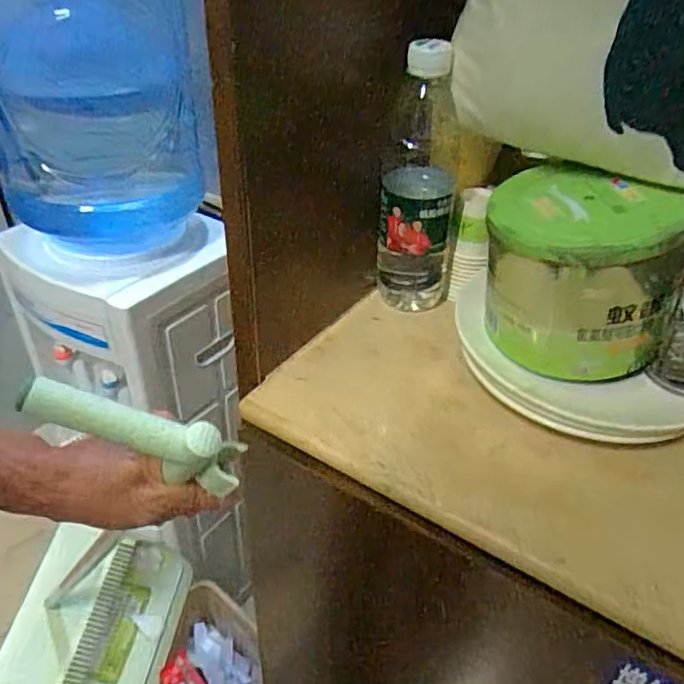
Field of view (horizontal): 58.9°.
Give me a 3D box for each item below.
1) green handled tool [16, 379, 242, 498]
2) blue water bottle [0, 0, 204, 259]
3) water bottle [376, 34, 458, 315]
[{"bbox_3d":[-0.126,0.059,0.370,0.135,0.049,0.024,26,34,-25],"label":"green handled tool"},{"bbox_3d":[-0.310,-0.318,0.734,0.236,0.374,0.246,-15,44,-21],"label":"blue water bottle"},{"bbox_3d":[0.067,-0.133,0.520,0.067,0.223,0.061,2,41,-1],"label":"water bottle"}]

